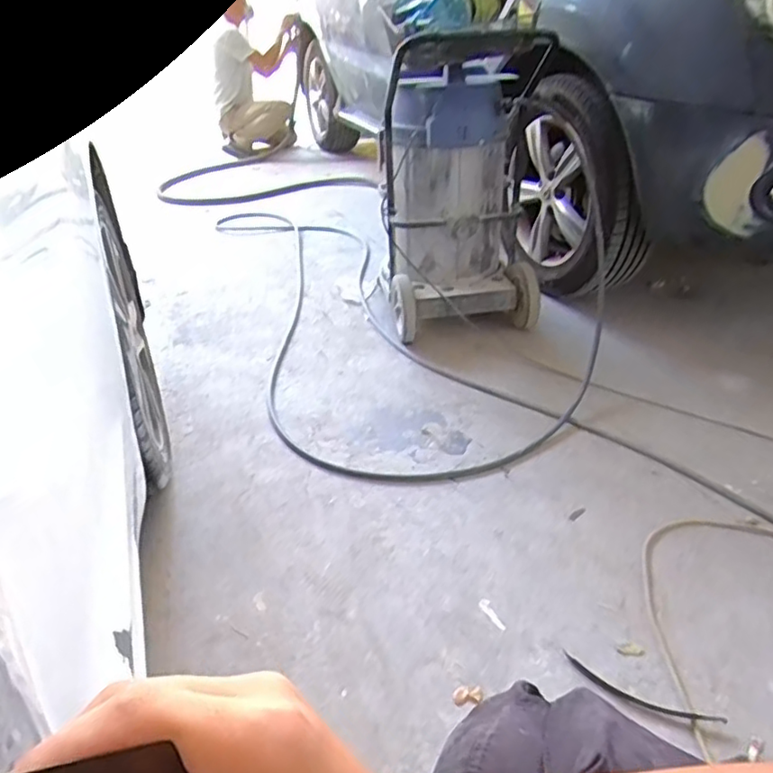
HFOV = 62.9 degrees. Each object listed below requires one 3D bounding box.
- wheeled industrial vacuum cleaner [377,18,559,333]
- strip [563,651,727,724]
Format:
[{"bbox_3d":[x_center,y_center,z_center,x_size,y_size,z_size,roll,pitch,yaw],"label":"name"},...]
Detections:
[{"bbox_3d":[0.222,-0.586,1.809,0.451,0.739,0.390,-7,32,-8],"label":"wheeled industrial vacuum cleaner"},{"bbox_3d":[0.370,0.452,0.926,0.223,0.010,0.034,15,36,25],"label":"strip"}]

